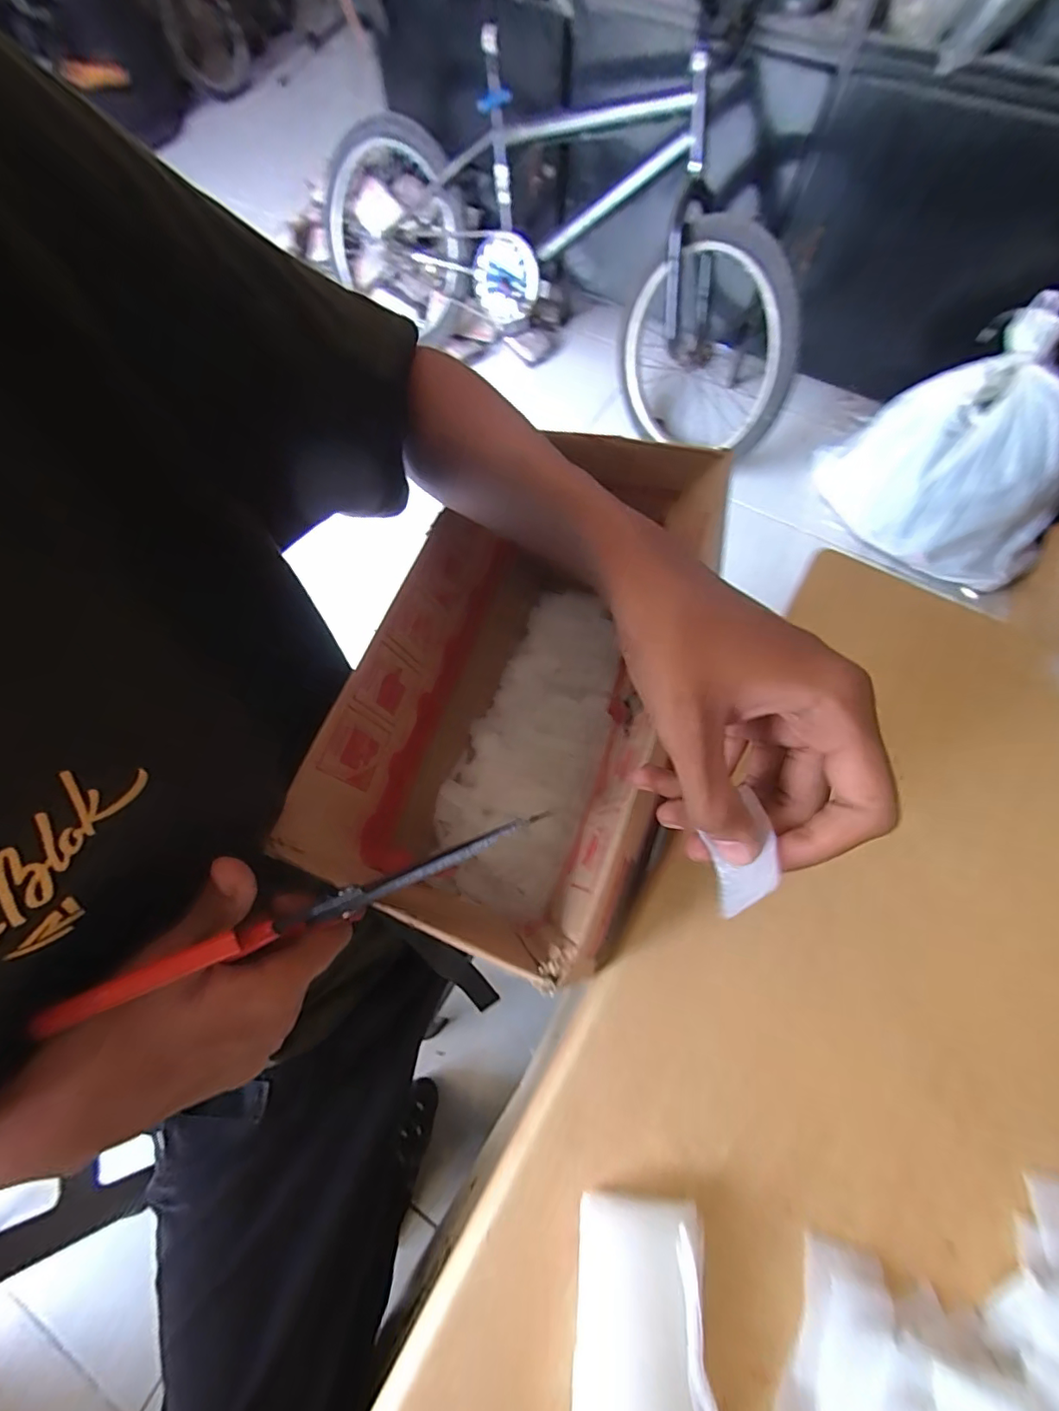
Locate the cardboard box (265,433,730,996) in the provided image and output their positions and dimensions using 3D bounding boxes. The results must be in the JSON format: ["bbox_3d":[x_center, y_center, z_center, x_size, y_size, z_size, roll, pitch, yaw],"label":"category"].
[{"bbox_3d":[-0.010,-0.008,0.371,0.168,0.194,0.306,17,68,7],"label":"cardboard box"}]

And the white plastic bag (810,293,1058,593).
[{"bbox_3d":[0.906,-0.521,1.106,0.280,0.357,0.467,-15,68,-6],"label":"white plastic bag"}]

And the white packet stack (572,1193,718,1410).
[{"bbox_3d":[0.047,0.271,0.218,0.057,0.013,0.094,0,67,0],"label":"white packet stack"}]

